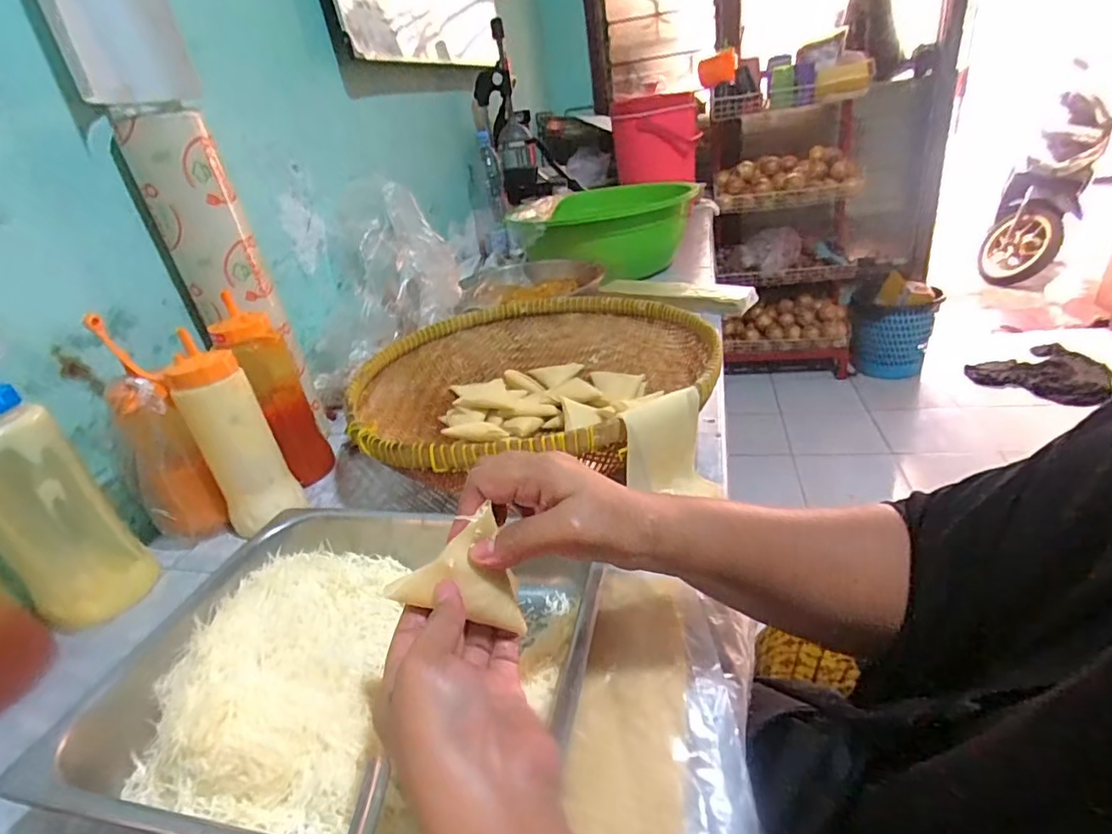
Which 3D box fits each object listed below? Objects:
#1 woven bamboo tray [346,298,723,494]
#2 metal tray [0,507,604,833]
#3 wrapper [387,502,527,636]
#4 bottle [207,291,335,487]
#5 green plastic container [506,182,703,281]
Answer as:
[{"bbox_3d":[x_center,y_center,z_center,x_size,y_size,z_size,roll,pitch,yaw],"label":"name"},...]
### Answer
[{"bbox_3d":[-0.026,-0.033,0.698,0.423,0.099,0.440,9,32,32],"label":"woven bamboo tray"},{"bbox_3d":[-0.146,0.173,0.390,0.304,0.061,0.242,-2,28,15],"label":"metal tray"},{"bbox_3d":[-0.048,0.079,0.303,0.076,0.061,0.013,14,1,-4],"label":"wrapper"},{"bbox_3d":[-0.332,-0.020,0.658,0.051,0.209,0.070,-2,28,15],"label":"bottle"},{"bbox_3d":[0.115,-0.434,1.323,0.404,0.164,0.389,-5,30,3],"label":"green plastic container"}]

